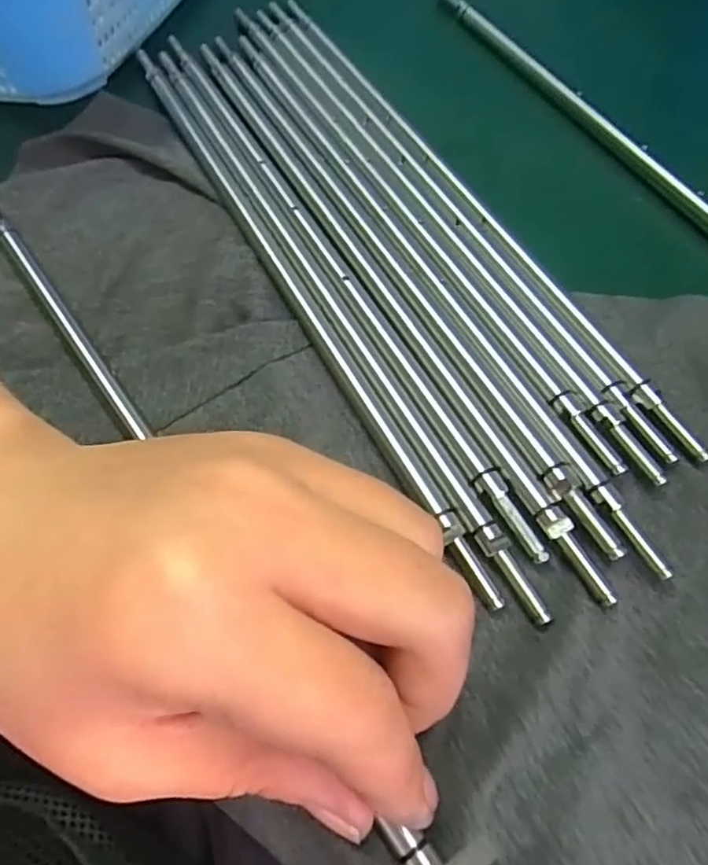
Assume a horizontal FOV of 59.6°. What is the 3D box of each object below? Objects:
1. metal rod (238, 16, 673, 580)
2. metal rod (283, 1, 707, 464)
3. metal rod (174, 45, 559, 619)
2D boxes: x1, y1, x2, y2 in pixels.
[{"bbox_3d":[0.012,-0.076,0.215,0.008,0.008,0.286,-24,63,-10],"label":"metal rod"},{"bbox_3d":[0.030,-0.096,0.229,0.011,0.005,0.272,-25,63,-11],"label":"metal rod"},{"bbox_3d":[-0.015,-0.060,0.211,0.007,0.004,0.274,-25,63,-11],"label":"metal rod"}]

